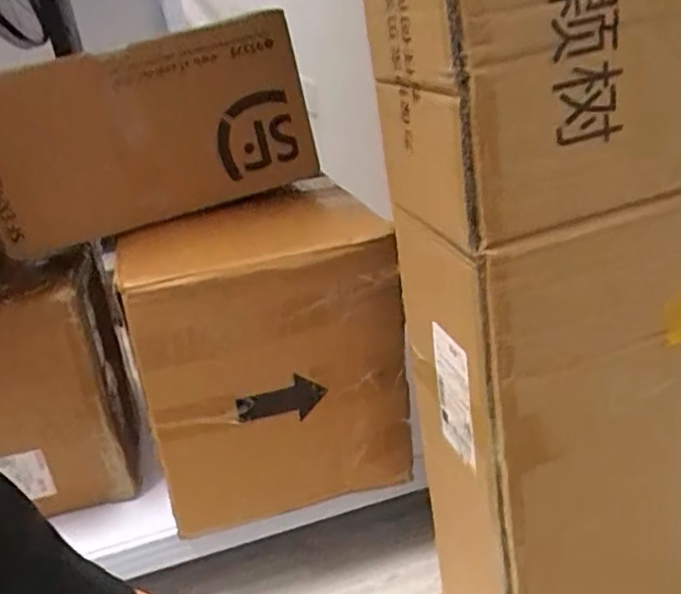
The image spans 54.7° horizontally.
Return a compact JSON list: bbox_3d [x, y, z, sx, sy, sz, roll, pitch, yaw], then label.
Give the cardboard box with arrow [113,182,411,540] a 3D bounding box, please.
[{"bbox_3d":[-0.092,0.077,0.831,0.297,0.333,0.206,-12,28,-14],"label":"cardboard box with arrow"}]

